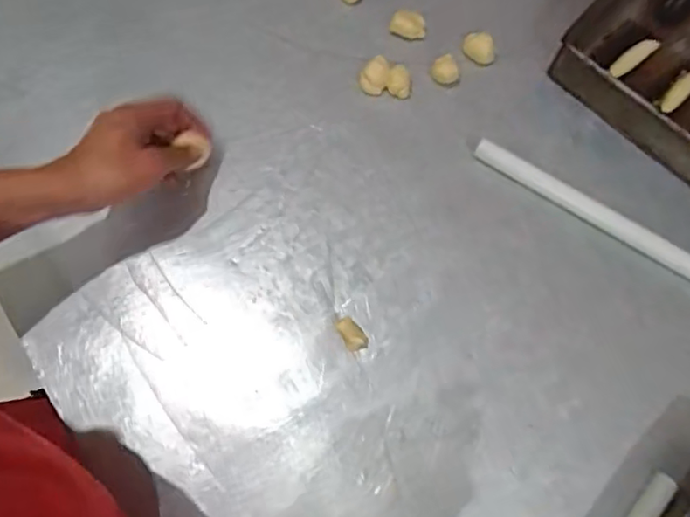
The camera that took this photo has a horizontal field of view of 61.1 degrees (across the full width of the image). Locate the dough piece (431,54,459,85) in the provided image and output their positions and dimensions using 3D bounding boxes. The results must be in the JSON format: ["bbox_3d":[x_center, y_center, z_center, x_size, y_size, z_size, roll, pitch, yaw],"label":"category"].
[{"bbox_3d":[0.109,-0.202,0.636,0.027,0.021,0.027,0,73,0],"label":"dough piece"}]

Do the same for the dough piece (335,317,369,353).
[{"bbox_3d":[0.007,0.072,0.552,0.021,0.024,0.031,-29,75,-9],"label":"dough piece"}]

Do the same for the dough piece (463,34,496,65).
[{"bbox_3d":[0.149,-0.232,0.643,0.035,0.017,0.028,11,73,3],"label":"dough piece"}]

